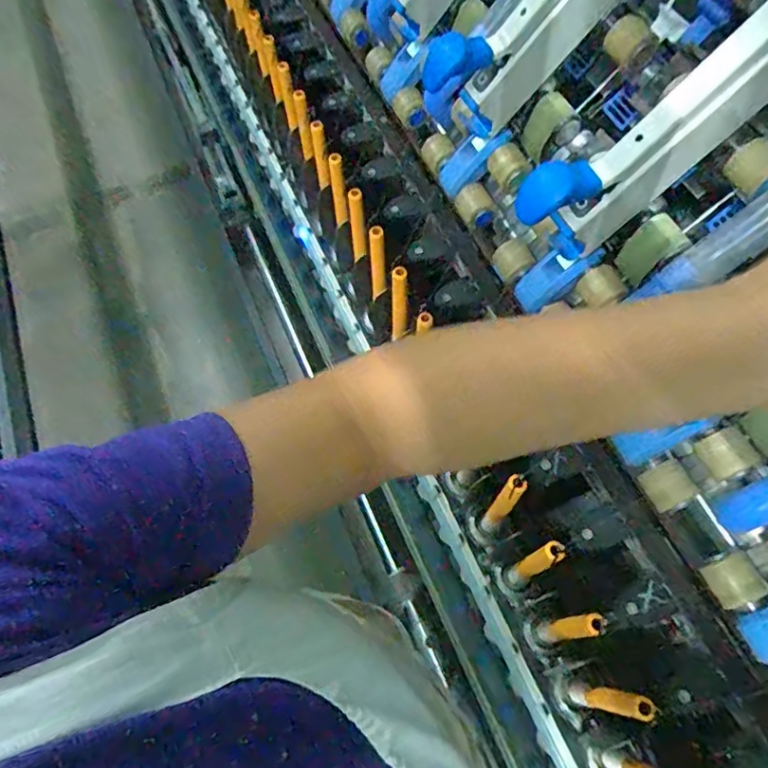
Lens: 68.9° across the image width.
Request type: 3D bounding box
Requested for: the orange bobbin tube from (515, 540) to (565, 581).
[{"bbox_3d":[0.161,0.184,0.581,0.018,0.156,0.021,-29,67,-11],"label":"orange bobbin tube"}]

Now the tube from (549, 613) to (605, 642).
[{"bbox_3d":[0.192,0.245,0.563,0.024,0.121,0.020,-12,65,-4],"label":"tube"}]

